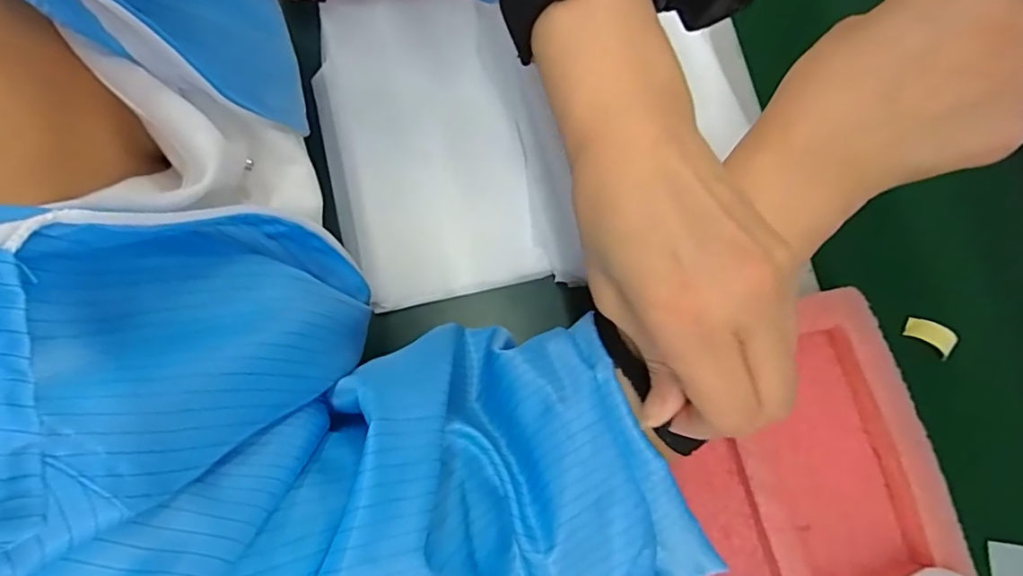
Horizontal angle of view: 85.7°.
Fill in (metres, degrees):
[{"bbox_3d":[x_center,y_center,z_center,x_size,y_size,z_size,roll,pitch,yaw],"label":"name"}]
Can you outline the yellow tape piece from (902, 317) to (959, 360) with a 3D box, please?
[{"bbox_3d":[0.271,0.031,0.357,0.027,0.012,0.015,39,81,6],"label":"yellow tape piece"}]

